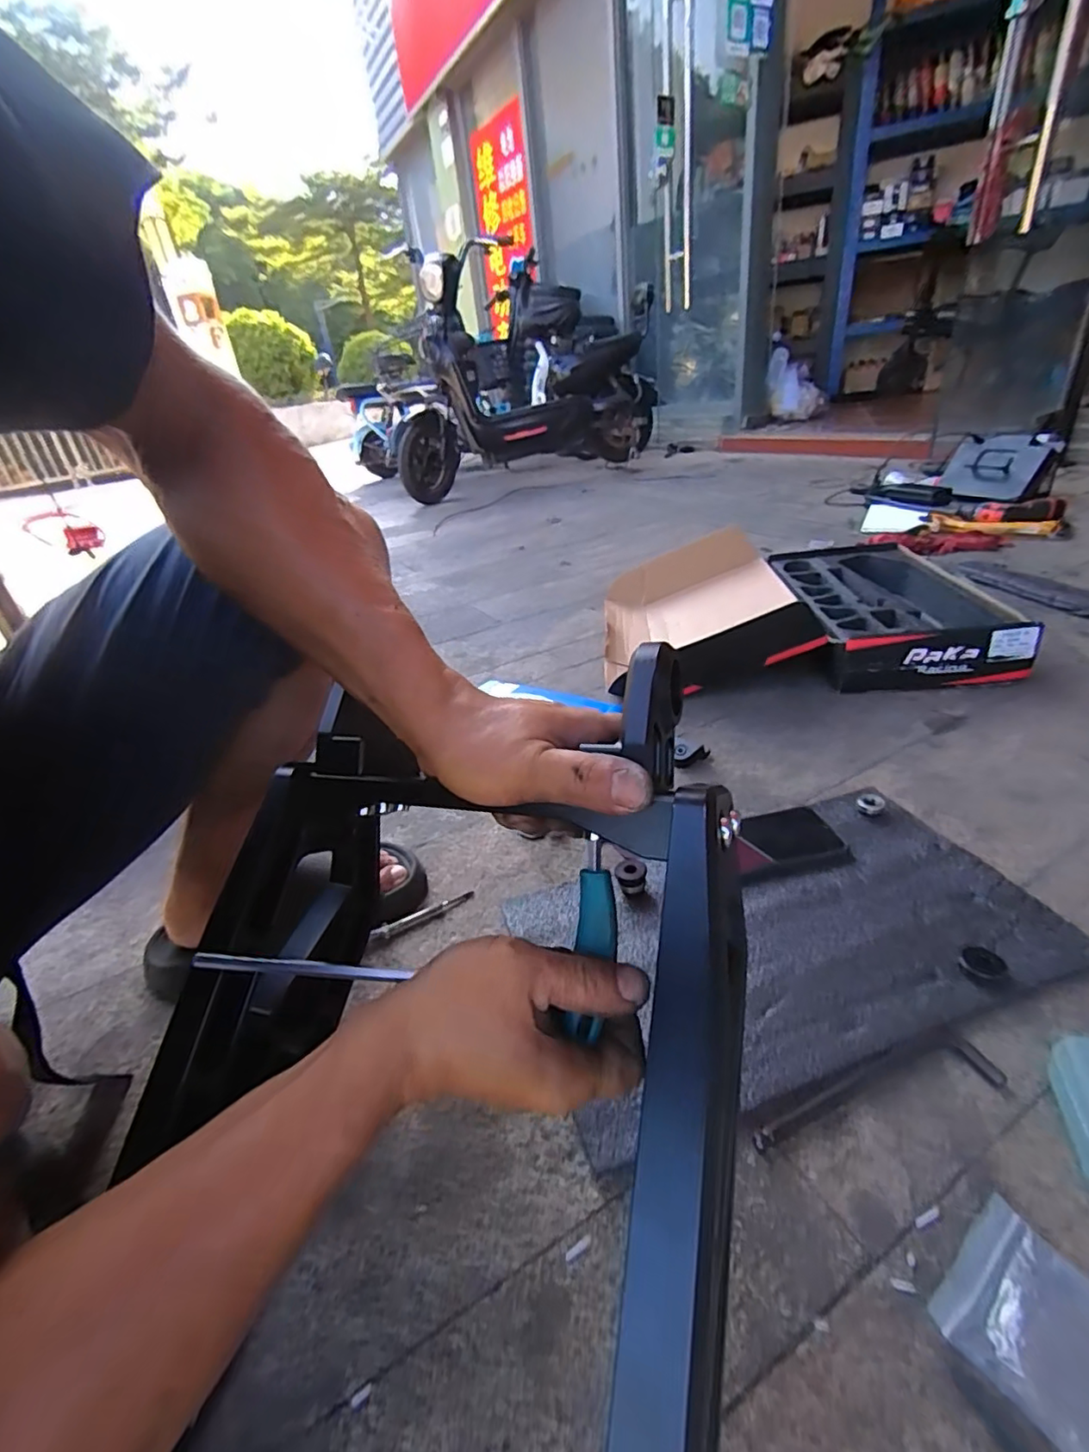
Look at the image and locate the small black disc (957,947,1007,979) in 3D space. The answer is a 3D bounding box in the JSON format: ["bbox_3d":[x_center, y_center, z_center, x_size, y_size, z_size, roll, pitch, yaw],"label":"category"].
[{"bbox_3d":[0.343,0.186,0.463,0.029,0.011,0.027,-5,31,3],"label":"small black disc"}]

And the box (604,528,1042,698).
[{"bbox_3d":[0.566,-0.200,1.007,0.257,0.083,0.437,-2,31,8],"label":"box"}]

